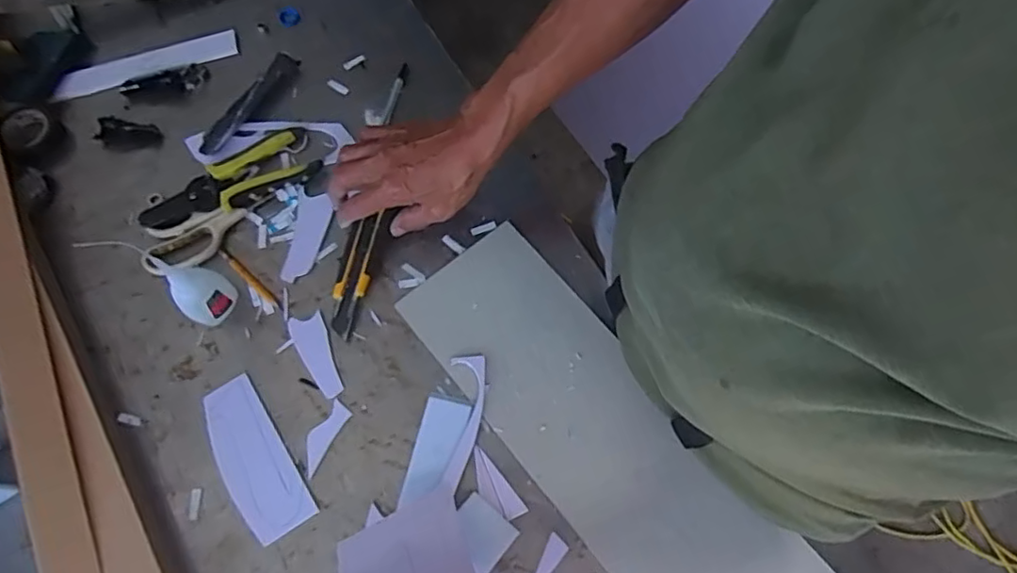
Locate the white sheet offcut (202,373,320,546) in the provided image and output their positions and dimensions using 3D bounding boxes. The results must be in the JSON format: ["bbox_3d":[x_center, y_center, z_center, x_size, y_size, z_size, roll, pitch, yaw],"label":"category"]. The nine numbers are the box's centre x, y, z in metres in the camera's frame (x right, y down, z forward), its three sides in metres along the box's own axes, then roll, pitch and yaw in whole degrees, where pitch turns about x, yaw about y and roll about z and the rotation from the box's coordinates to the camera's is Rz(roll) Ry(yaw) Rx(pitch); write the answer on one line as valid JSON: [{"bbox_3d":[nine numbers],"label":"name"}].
[{"bbox_3d":[-0.221,0.146,0.521,0.055,0.004,0.140,-33,73,-11],"label":"white sheet offcut"}]

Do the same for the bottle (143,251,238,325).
[{"bbox_3d":[-0.277,0.001,0.534,0.043,0.073,0.045,33,74,12],"label":"bottle"}]

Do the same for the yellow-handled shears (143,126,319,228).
[{"bbox_3d":[-0.279,-0.107,0.601,0.171,0.016,0.066,-27,72,-9],"label":"yellow-handled shears"}]

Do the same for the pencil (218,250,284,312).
[{"bbox_3d":[-0.245,-0.006,0.575,0.085,0.005,0.009,38,75,13],"label":"pencil"}]

